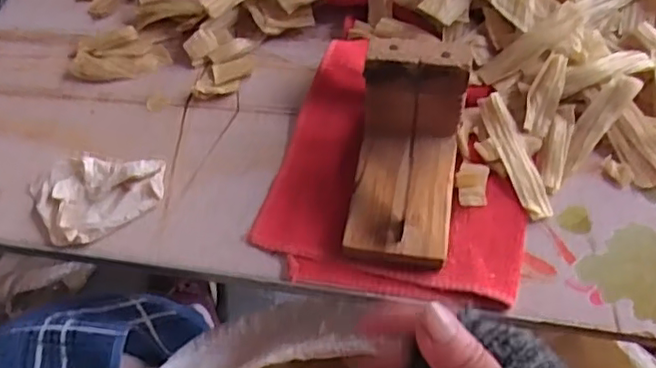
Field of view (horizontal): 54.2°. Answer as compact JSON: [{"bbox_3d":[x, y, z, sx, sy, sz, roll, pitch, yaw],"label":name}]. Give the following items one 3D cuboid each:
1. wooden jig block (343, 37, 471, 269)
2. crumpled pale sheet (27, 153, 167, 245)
[{"bbox_3d":[0.045,-0.018,0.370,0.060,0.075,0.104,6,57,8],"label":"wooden jig block"},{"bbox_3d":[-0.152,0.009,0.414,0.086,0.015,0.062,1,56,4],"label":"crumpled pale sheet"}]

